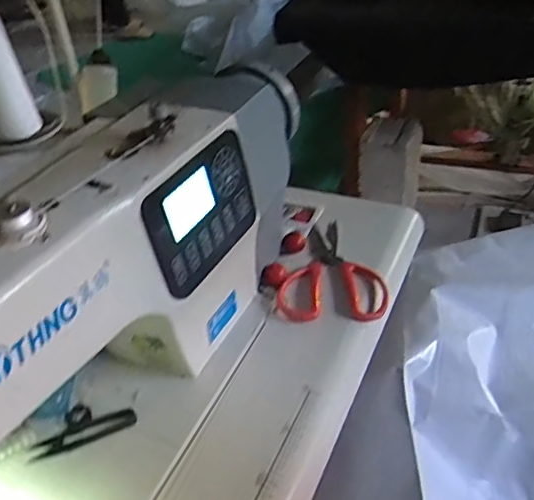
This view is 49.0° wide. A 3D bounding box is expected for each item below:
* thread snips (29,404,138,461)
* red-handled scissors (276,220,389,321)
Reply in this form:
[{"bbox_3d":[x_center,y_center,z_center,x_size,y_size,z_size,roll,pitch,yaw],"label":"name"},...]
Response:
[{"bbox_3d":[-0.174,0.164,0.555,0.096,0.010,0.043,-15,38,-11],"label":"thread snips"},{"bbox_3d":[0.072,0.020,0.705,0.120,0.009,0.178,-5,37,1],"label":"red-handled scissors"}]

